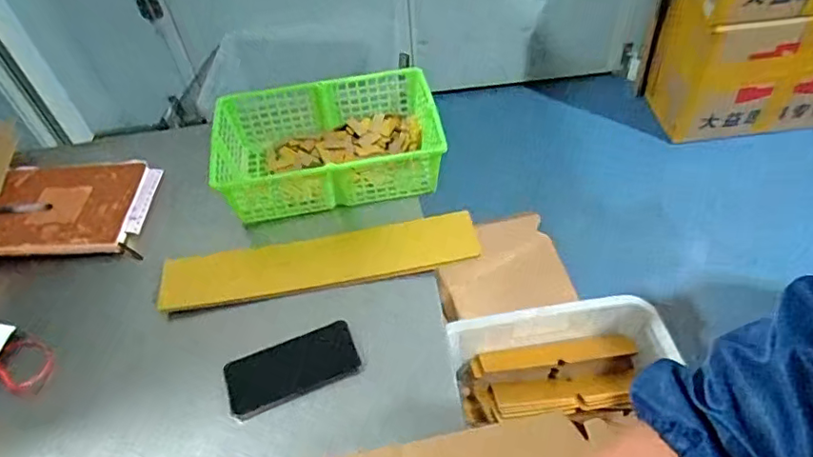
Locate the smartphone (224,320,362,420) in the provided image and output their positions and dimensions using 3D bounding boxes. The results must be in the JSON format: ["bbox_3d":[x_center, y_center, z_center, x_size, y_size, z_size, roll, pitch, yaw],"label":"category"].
[{"bbox_3d":[-0.139,0.166,0.666,0.158,0.013,0.074,-21,51,-13],"label":"smartphone"}]

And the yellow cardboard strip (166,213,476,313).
[{"bbox_3d":[-0.118,0.044,0.767,0.430,0.017,0.074,-9,72,-4],"label":"yellow cardboard strip"}]

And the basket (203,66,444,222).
[{"bbox_3d":[-0.121,-0.129,0.864,0.338,0.104,0.193,-9,49,-2],"label":"basket"}]

